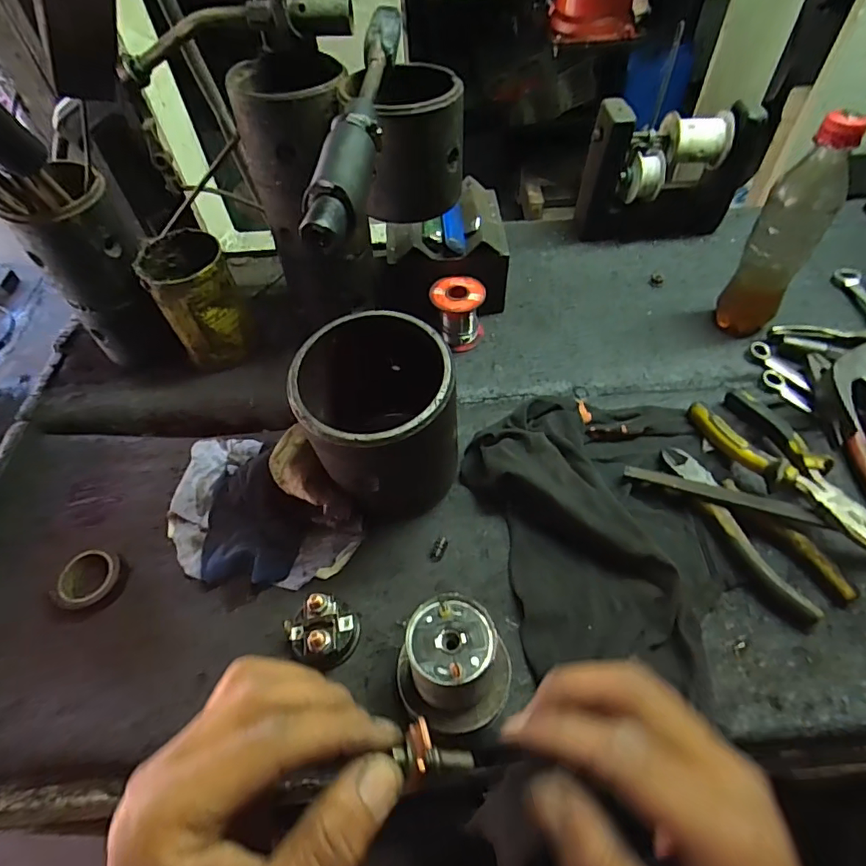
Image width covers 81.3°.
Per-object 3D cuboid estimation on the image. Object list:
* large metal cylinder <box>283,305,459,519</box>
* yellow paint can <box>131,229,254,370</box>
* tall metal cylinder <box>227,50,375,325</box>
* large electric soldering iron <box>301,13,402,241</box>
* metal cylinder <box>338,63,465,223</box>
[{"bbox_3d":[-0.038,-0.002,0.387,0.107,0.146,0.108,-1,53,2],"label":"large metal cylinder"},{"bbox_3d":[-0.222,-0.124,0.485,0.066,0.109,0.075,-27,56,-16],"label":"yellow paint can"},{"bbox_3d":[-0.104,-0.201,0.452,0.086,0.206,0.084,-3,53,1],"label":"tall metal cylinder"},{"bbox_3d":[-0.041,-0.203,0.312,0.031,0.030,0.259,4,53,5],"label":"large electric soldering iron"},{"bbox_3d":[-0.019,-0.216,0.374,0.084,0.086,0.072,-15,54,-9],"label":"metal cylinder"}]

